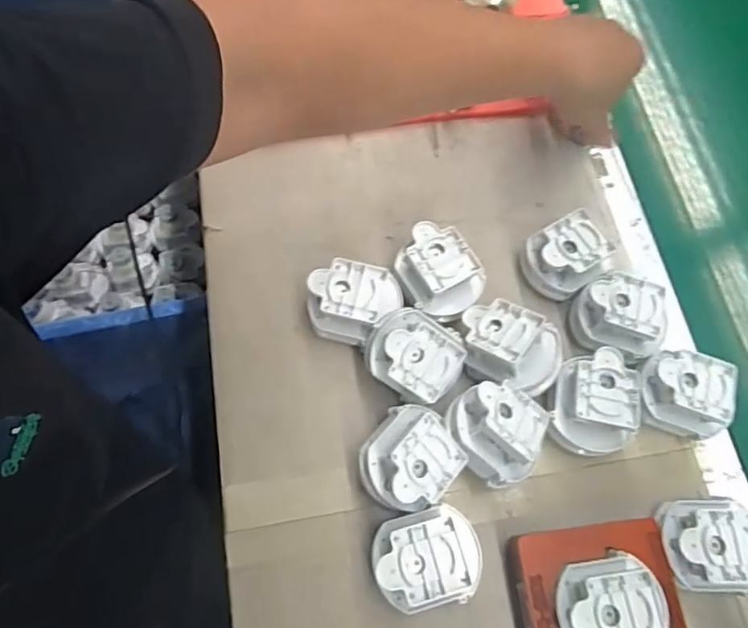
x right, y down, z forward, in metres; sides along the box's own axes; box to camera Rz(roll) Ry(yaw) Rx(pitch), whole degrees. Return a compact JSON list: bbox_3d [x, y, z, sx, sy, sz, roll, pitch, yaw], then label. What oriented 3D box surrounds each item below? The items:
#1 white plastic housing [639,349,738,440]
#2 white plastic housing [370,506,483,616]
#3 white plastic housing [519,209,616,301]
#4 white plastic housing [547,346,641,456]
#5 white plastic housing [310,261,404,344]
[{"bbox_3d":[0.228,0.061,0.425,0.059,0.050,0.053,15,69,3],"label":"white plastic housing"},{"bbox_3d":[0.034,0.161,0.373,0.068,0.048,0.057,-10,70,-9],"label":"white plastic housing"},{"bbox_3d":[0.154,-0.043,0.461,0.053,0.051,0.053,-27,73,-13],"label":"white plastic housing"},{"bbox_3d":[0.158,0.066,0.416,0.056,0.047,0.069,13,69,2],"label":"white plastic housing"},{"bbox_3d":[-0.016,-0.006,0.435,0.066,0.046,0.052,14,69,3],"label":"white plastic housing"}]

